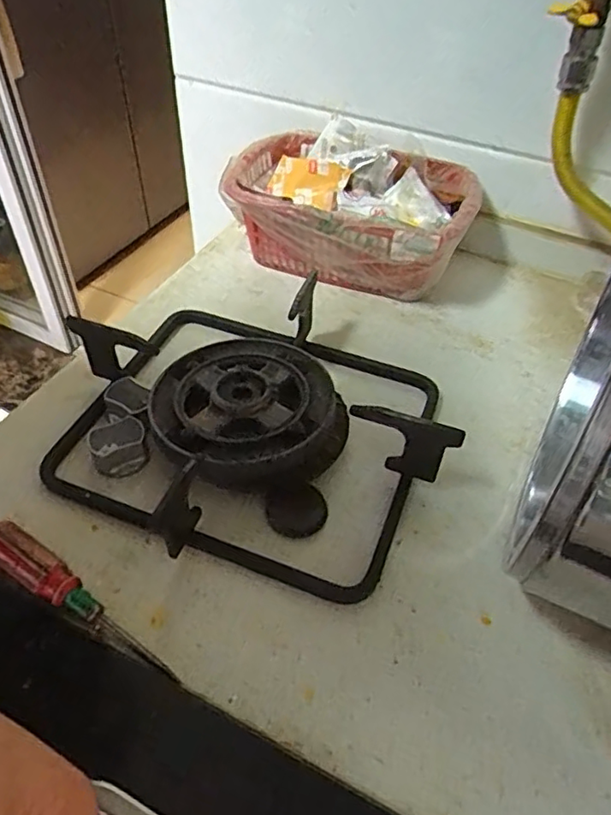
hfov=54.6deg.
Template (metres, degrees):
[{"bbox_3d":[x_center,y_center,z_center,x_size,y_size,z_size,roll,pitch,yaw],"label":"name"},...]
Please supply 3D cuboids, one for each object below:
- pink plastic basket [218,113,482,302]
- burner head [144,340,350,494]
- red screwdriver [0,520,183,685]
[{"bbox_3d":[0.040,-0.179,0.561,0.220,0.089,0.149,17,48,12],"label":"pink plastic basket"},{"bbox_3d":[-0.039,0.006,0.413,0.132,0.039,0.124,2,47,-2],"label":"burner head"},{"bbox_3d":[-0.125,0.107,0.328,0.134,0.025,0.022,26,51,20],"label":"red screwdriver"}]

